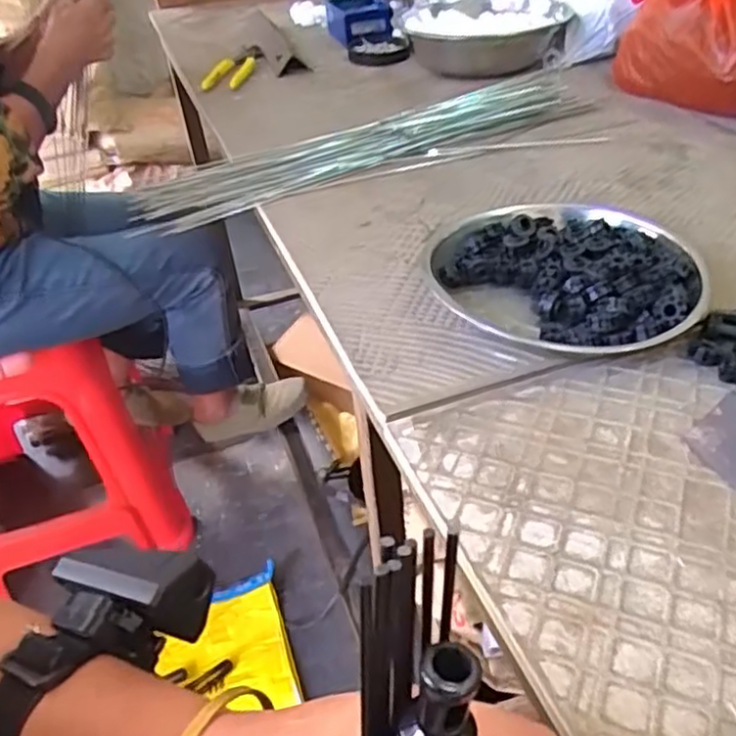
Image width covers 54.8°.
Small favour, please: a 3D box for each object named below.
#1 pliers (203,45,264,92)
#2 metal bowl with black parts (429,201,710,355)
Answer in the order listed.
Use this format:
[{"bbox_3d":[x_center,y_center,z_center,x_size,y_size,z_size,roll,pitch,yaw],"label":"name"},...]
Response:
[{"bbox_3d":[-0.176,-0.406,0.950,0.056,0.013,0.157,0,39,9],"label":"pliers"},{"bbox_3d":[0.146,-0.069,0.494,0.162,0.030,0.181,-25,43,-23],"label":"metal bowl with black parts"}]

